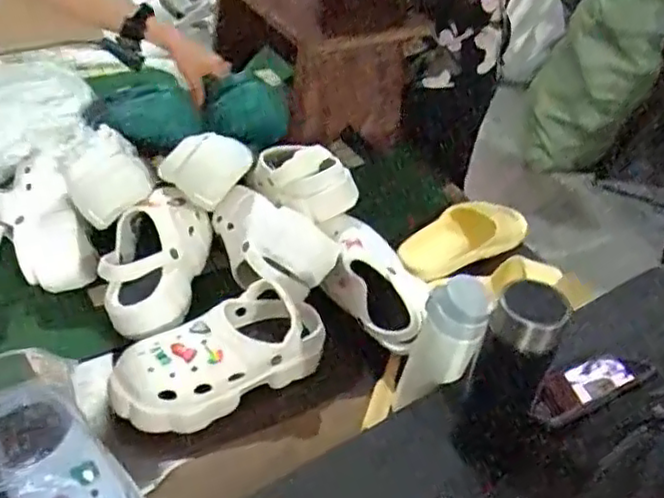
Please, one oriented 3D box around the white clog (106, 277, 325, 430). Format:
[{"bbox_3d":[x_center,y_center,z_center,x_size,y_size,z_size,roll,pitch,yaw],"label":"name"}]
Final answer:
[{"bbox_3d":[-0.135,0.126,0.824,0.262,0.092,0.109,-20,47,-27],"label":"white clog"}]

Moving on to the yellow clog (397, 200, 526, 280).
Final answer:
[{"bbox_3d":[0.223,-0.021,1.087,0.246,0.074,0.087,-13,44,-20],"label":"yellow clog"}]

